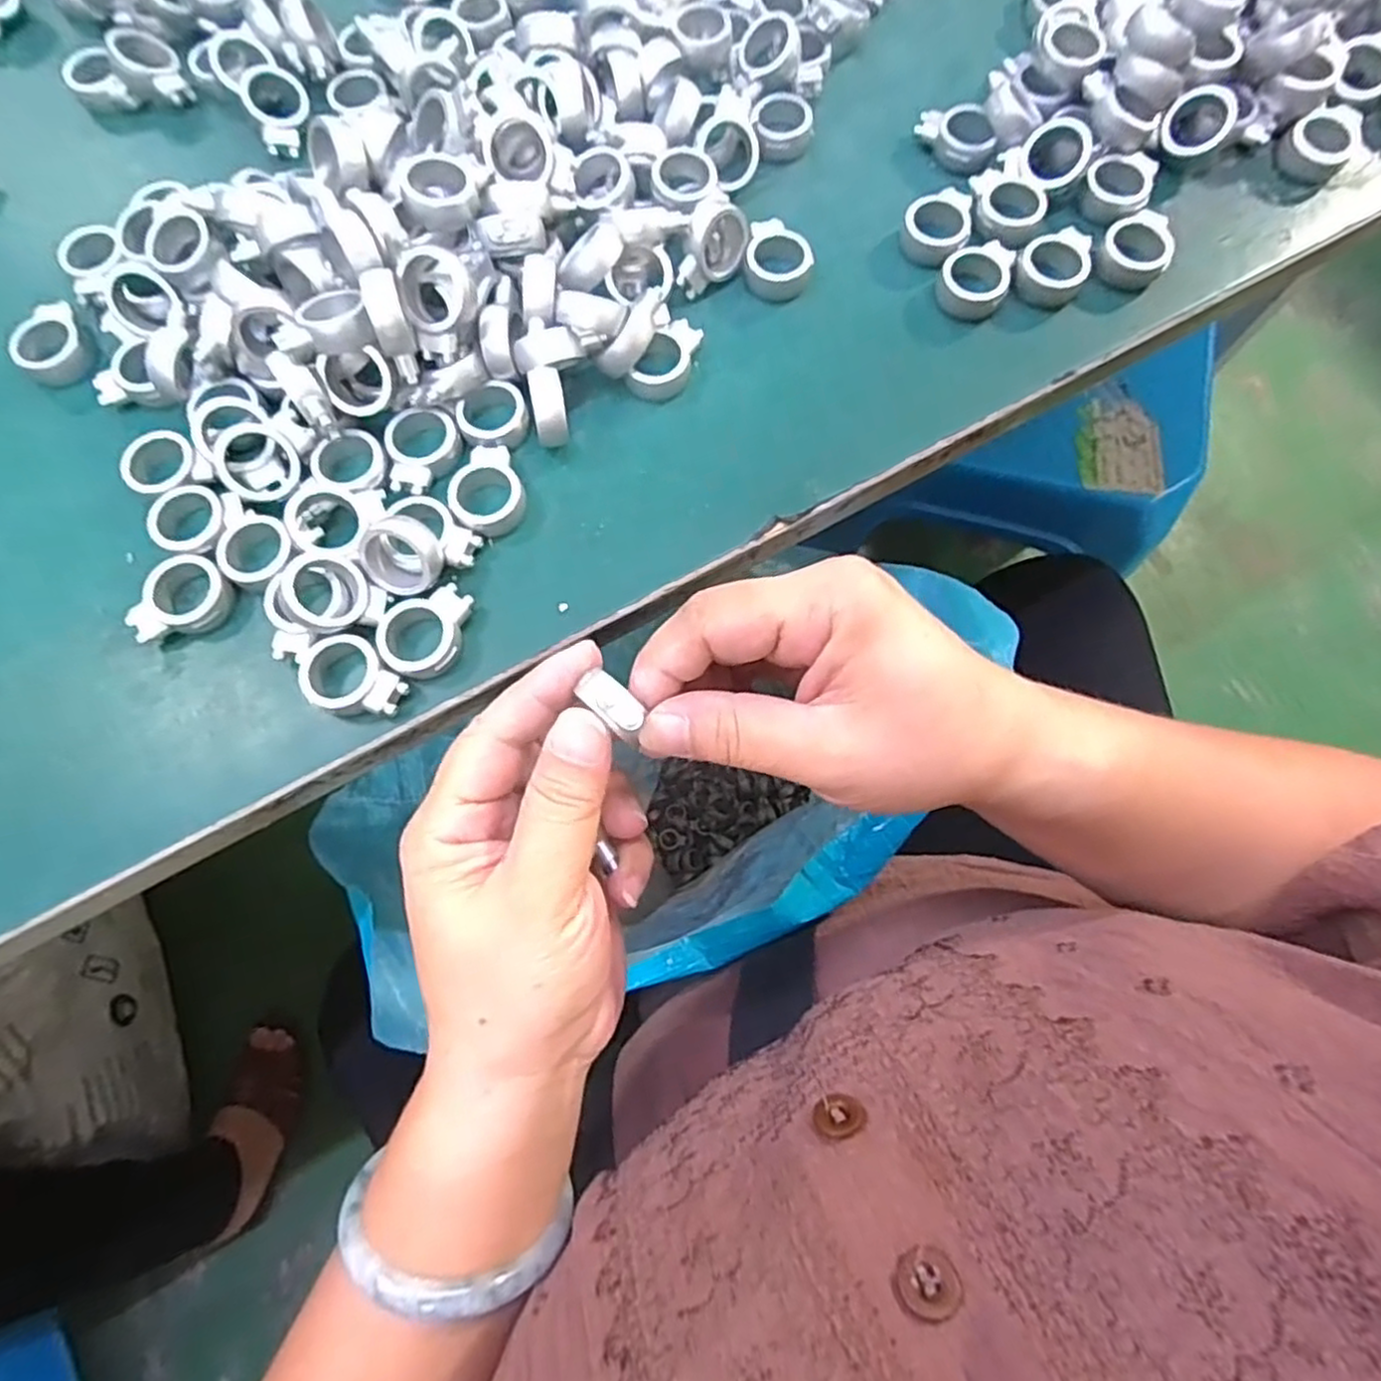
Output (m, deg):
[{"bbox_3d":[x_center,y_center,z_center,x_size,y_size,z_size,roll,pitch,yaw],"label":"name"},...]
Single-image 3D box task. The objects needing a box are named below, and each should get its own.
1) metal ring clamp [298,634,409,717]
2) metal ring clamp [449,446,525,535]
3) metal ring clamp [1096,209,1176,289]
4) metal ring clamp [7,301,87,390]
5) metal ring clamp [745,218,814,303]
[{"bbox_3d":[-0.113,-0.004,0.235,0.036,0.010,0.025,25,77,8],"label":"metal ring clamp"},{"bbox_3d":[-0.072,-0.072,0.252,0.026,0.010,0.034,-2,80,-5],"label":"metal ring clamp"},{"bbox_3d":[0.173,-0.171,0.276,0.033,0.009,0.026,-43,78,-10],"label":"metal ring clamp"},{"bbox_3d":[-0.245,-0.134,0.275,0.023,0.013,0.031,29,77,9],"label":"metal ring clamp"},{"bbox_3d":[0.035,-0.171,0.280,0.026,0.011,0.030,7,75,3],"label":"metal ring clamp"}]

